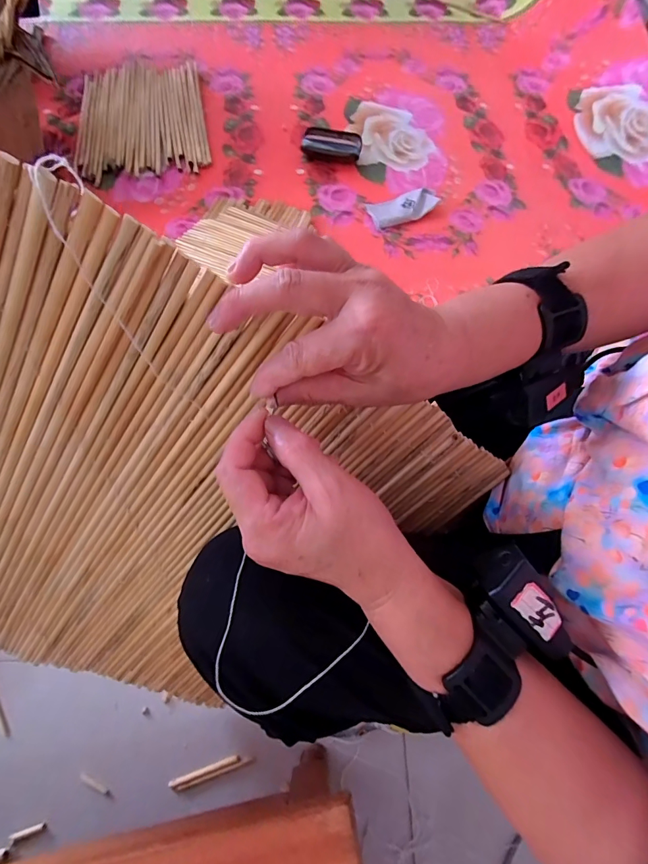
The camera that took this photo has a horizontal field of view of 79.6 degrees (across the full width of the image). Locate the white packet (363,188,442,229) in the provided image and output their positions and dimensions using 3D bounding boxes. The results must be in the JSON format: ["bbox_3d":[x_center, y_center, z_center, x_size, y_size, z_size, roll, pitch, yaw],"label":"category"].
[{"bbox_3d":[0.204,-0.570,0.990,0.180,0.030,0.088,-13,70,-7],"label":"white packet"}]

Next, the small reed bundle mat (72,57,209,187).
[{"bbox_3d":[-0.521,-0.911,1.110,0.353,0.026,0.511,-7,69,-4],"label":"small reed bundle mat"}]

